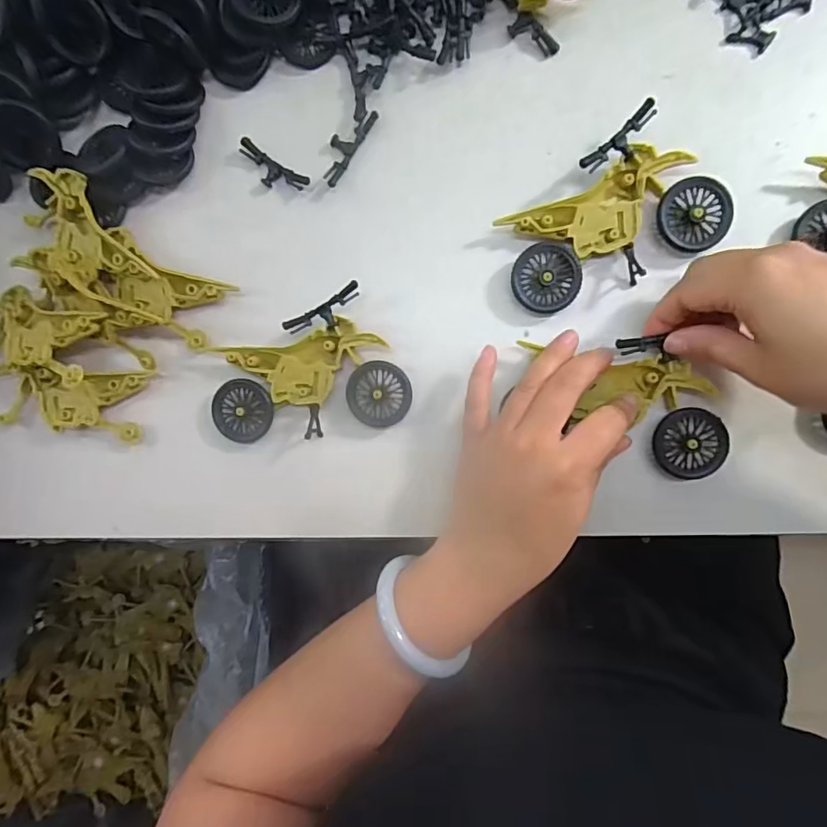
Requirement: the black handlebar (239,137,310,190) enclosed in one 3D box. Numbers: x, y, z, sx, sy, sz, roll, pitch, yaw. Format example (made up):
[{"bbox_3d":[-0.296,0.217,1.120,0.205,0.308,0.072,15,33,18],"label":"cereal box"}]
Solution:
[{"bbox_3d":[-0.085,-0.144,0.310,0.046,0.005,0.016,34,95,4],"label":"black handlebar"}]

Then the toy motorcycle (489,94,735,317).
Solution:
[{"bbox_3d":[0.105,-0.103,0.287,0.113,0.018,0.074,-33,89,6],"label":"toy motorcycle"}]

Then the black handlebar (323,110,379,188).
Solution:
[{"bbox_3d":[-0.040,-0.158,0.305,0.016,0.004,0.048,34,95,4],"label":"black handlebar"}]

